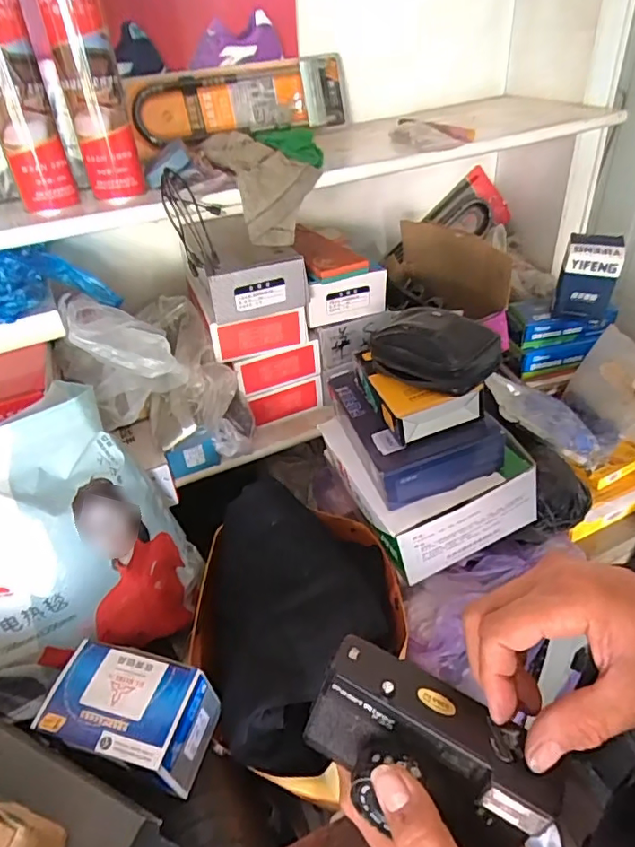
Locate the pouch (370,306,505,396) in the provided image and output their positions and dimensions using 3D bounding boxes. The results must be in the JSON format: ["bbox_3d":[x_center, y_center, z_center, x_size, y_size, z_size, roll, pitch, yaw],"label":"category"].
[{"bbox_3d":[0.135,-0.088,0.618,0.075,0.067,0.141,-32,45,-32],"label":"pouch"}]

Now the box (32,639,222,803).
[{"bbox_3d":[-0.181,0.285,0.526,0.146,0.075,0.093,8,38,17],"label":"box"}]

